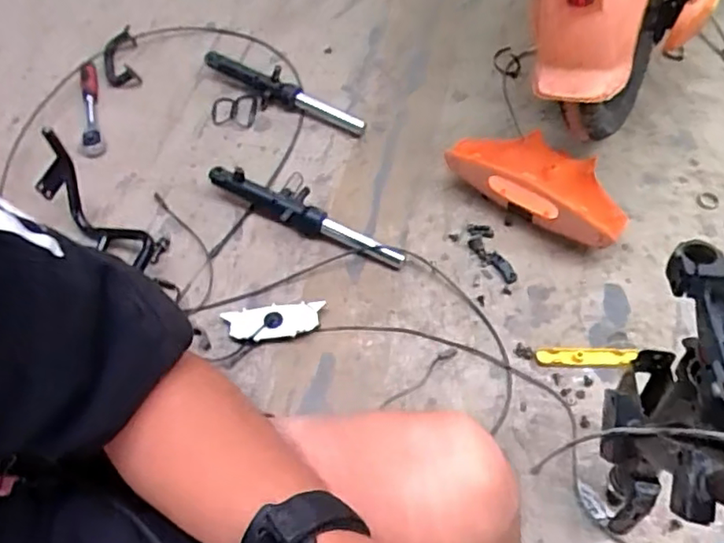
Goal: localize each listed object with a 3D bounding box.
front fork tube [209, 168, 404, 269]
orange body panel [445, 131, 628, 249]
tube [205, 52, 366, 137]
[{"bbox_3d":[-0.084,-0.097,0.965,0.336,0.067,0.065,22,62,15],"label":"front fork tube"},{"bbox_3d":[0.288,-0.148,0.966,0.280,0.101,0.139,25,62,18],"label":"orange body panel"},{"bbox_3d":[-0.148,-0.325,1.105,0.329,0.068,0.046,20,61,14],"label":"tube"}]

